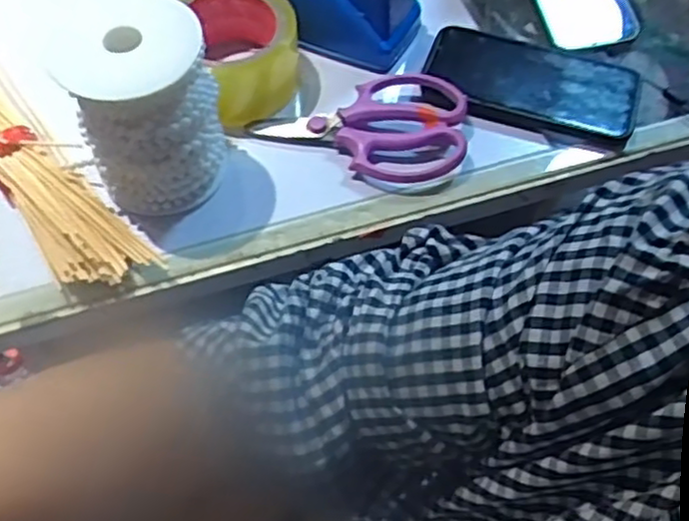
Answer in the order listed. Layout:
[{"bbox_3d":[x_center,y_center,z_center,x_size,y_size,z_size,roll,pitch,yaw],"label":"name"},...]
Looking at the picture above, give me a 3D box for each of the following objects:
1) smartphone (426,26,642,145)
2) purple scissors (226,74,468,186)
[{"bbox_3d":[0.146,-0.143,0.551,0.160,0.013,0.075,19,61,10],"label":"smartphone"},{"bbox_3d":[0.010,-0.105,0.524,0.159,0.023,0.093,12,60,6],"label":"purple scissors"}]

